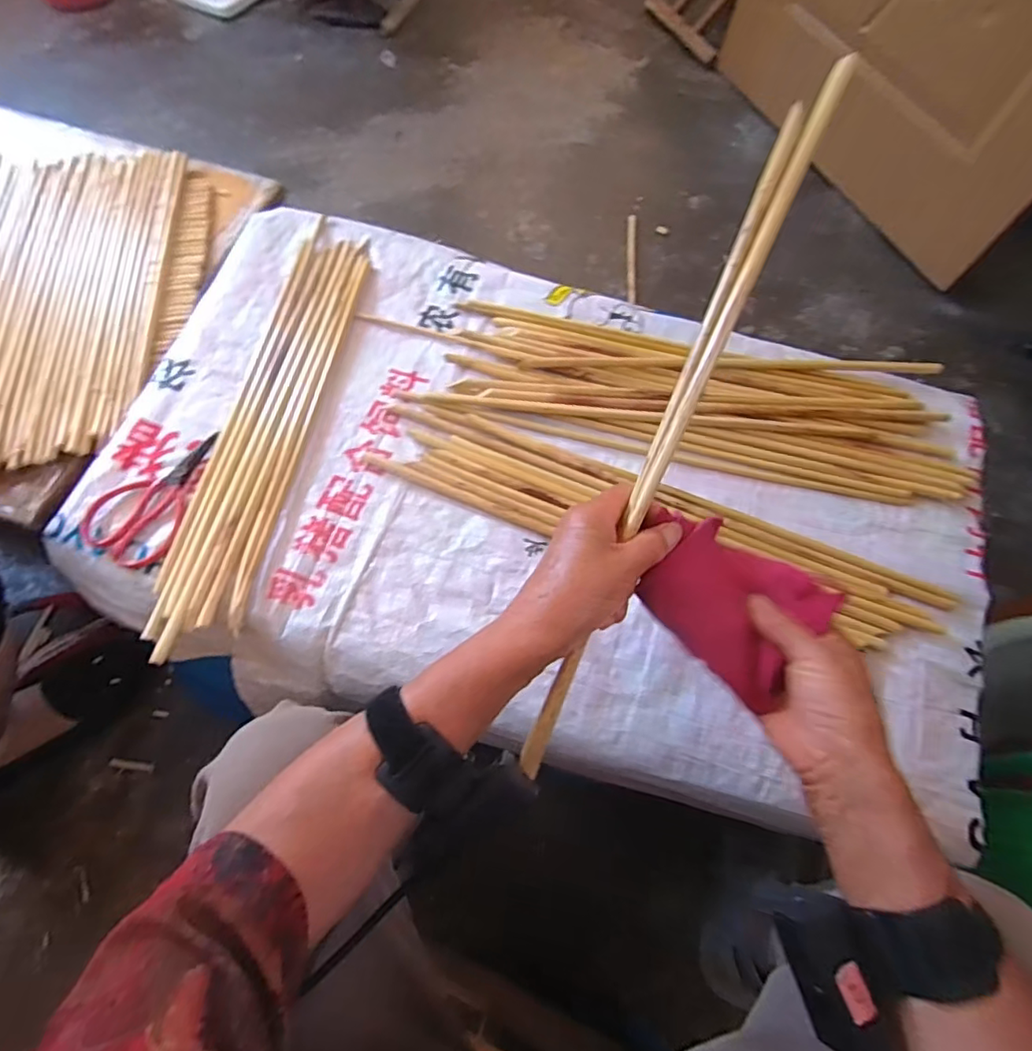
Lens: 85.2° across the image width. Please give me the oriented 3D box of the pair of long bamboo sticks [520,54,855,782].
[{"bbox_3d":[0.096,-0.054,0.335,0.014,0.010,0.449,24,94,9],"label":"pair of long bamboo sticks"}]

